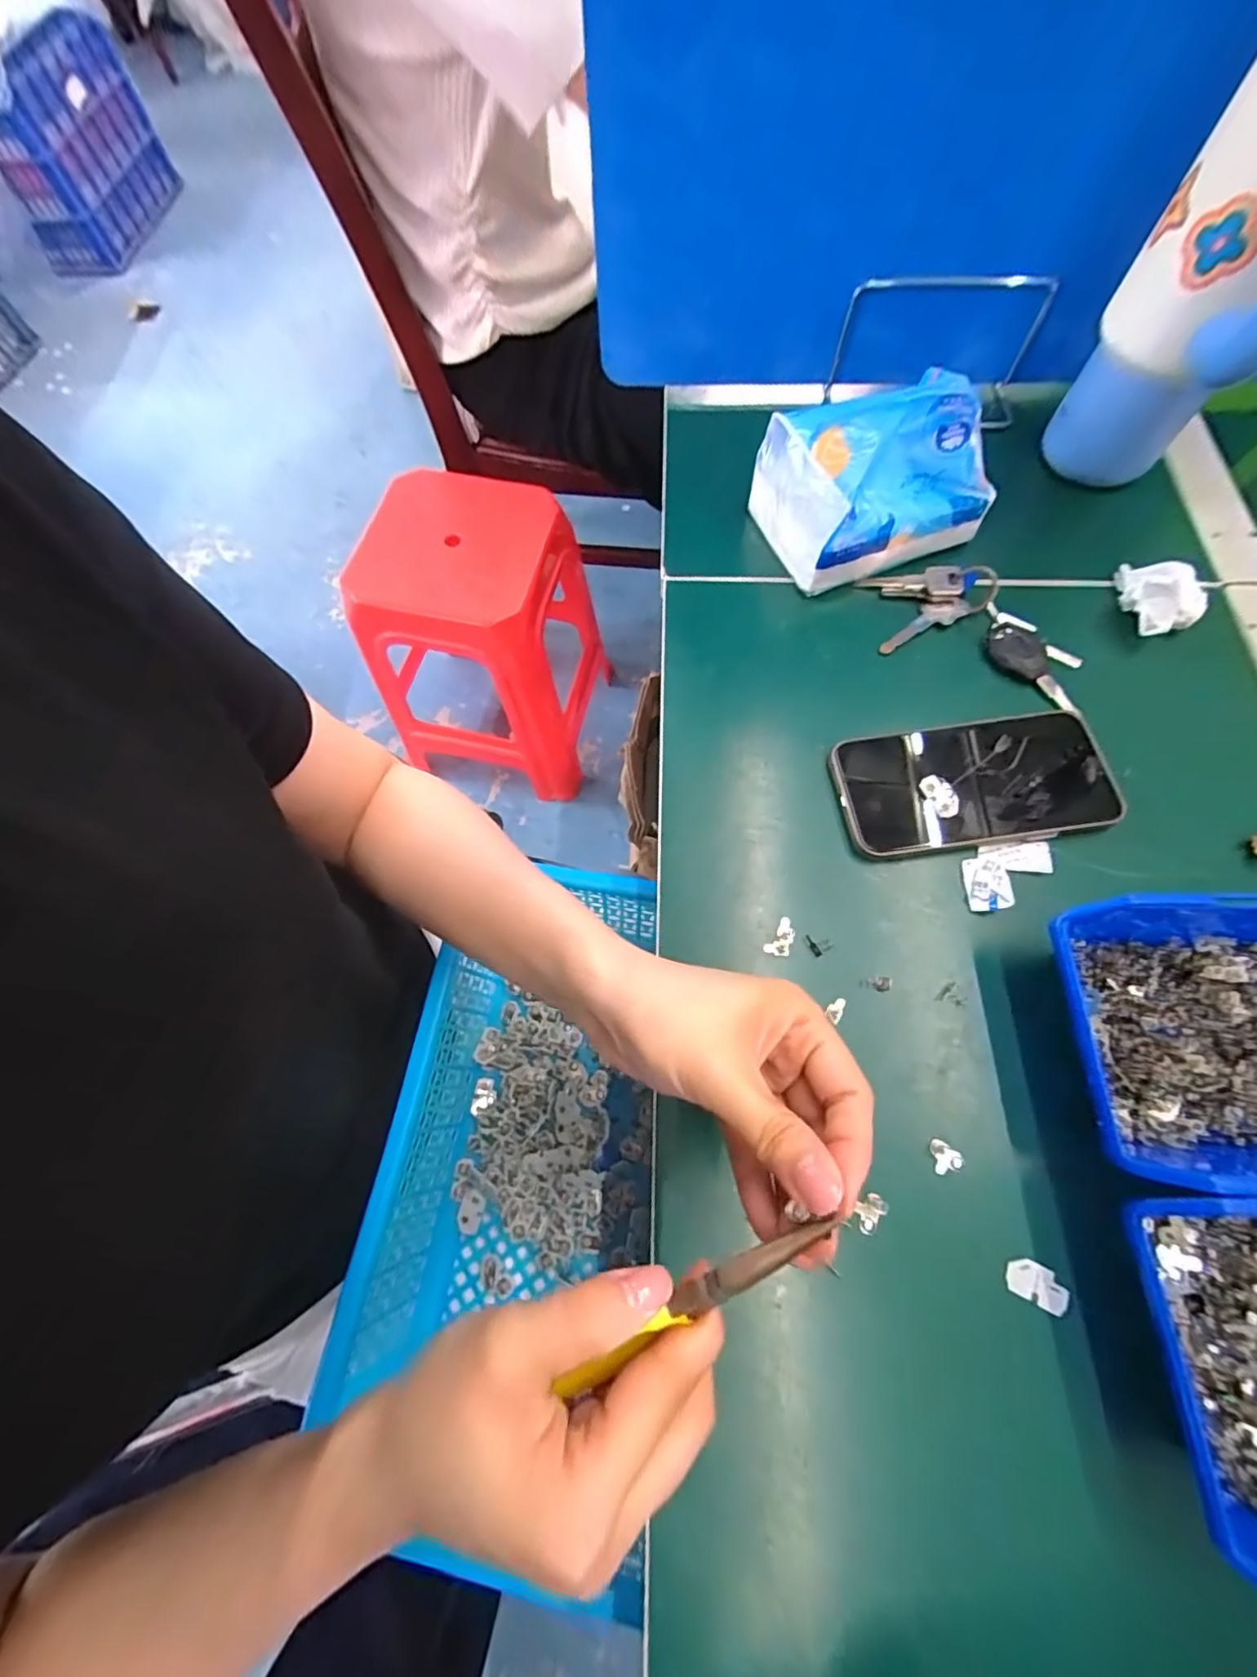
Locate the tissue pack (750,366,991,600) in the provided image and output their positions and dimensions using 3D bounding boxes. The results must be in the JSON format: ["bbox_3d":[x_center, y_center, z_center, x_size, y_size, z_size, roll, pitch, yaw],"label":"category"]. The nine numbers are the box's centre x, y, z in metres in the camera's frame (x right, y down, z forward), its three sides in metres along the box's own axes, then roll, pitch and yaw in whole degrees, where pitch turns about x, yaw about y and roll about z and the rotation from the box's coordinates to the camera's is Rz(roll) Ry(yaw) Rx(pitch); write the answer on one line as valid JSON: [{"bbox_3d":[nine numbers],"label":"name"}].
[{"bbox_3d":[0.164,-0.247,0.401,0.122,0.093,0.099,-22,69,-7],"label":"tissue pack"}]

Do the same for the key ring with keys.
[{"bbox_3d":[0.233,-0.149,0.399,0.147,0.017,0.088,23,71,10],"label":"key ring with keys"}]

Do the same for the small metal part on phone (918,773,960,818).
[{"bbox_3d":[0.187,-0.026,0.352,0.016,0.004,0.027,-29,77,1],"label":"small metal part on phone"}]

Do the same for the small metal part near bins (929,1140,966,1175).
[{"bbox_3d":[0.158,0.158,0.291,0.013,0.006,0.015,-9,66,-4],"label":"small metal part near bins"}]

